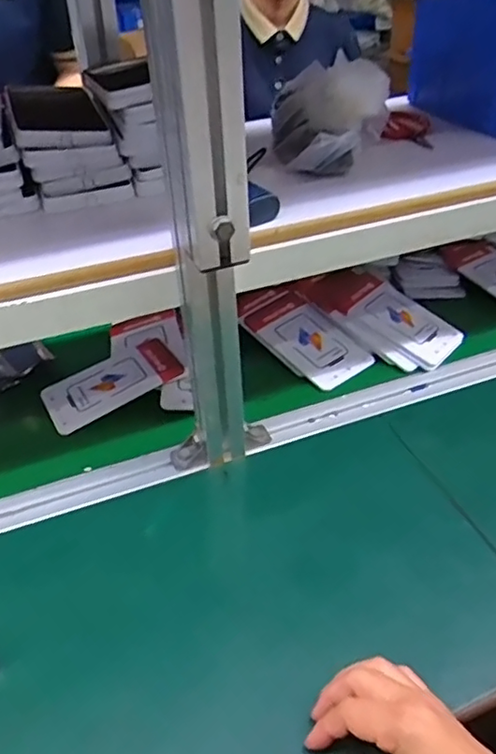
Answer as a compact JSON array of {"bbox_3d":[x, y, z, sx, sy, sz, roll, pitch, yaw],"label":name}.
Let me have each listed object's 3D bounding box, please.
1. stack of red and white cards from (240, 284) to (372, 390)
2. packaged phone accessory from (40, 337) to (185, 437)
[{"bbox_3d":[0.067,-0.058,0.790,0.092,0.018,0.188,-34,57,-22],"label":"stack of red and white cards"},{"bbox_3d":[-0.163,0.005,0.731,0.159,0.010,0.092,-27,44,-16],"label":"packaged phone accessory"}]

